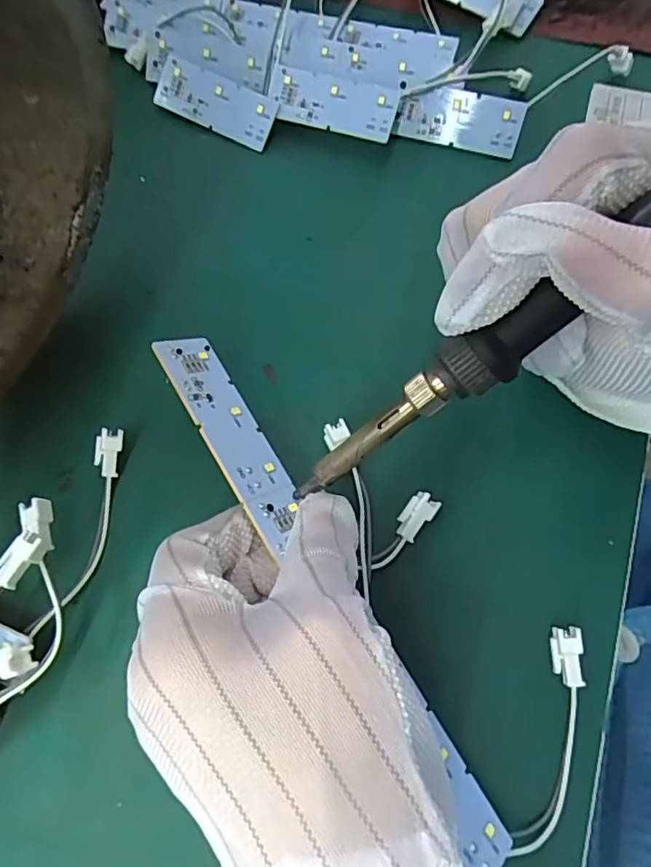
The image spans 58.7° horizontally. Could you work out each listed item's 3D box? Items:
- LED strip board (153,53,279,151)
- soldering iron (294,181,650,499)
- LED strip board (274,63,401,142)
[{"bbox_3d":[-0.056,-0.169,0.294,0.065,0.004,0.026,28,107,7],"label":"LED strip board"},{"bbox_3d":[0.067,-0.037,0.153,0.199,0.018,0.023,-37,68,24],"label":"soldering iron"},{"bbox_3d":[0.003,-0.162,0.282,0.063,0.006,0.026,17,96,14],"label":"LED strip board"}]

